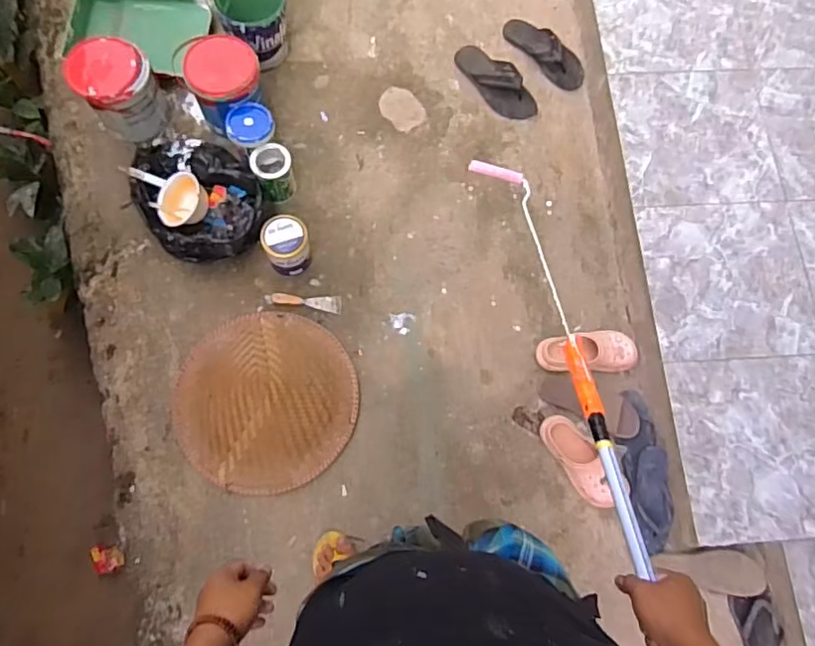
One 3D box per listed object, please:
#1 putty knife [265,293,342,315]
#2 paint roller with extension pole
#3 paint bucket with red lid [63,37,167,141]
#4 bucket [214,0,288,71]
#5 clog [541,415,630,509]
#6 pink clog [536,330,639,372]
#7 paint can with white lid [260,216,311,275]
[{"bbox_3d":[-0.262,-0.051,1.492,0.185,0.023,0.045,1,73,-3],"label":"putty knife"},{"bbox_3d":[0.218,-0.015,0.929,0.093,0.047,0.787,-6,48,-1],"label":"paint roller with extension pole"},{"bbox_3d":[-0.754,-0.611,1.541,0.177,0.170,0.208,-41,79,-13],"label":"paint bucket with red lid"},{"bbox_3d":[-0.415,-0.819,1.622,0.176,0.204,0.187,1,73,-3],"label":"bucket"},{"bbox_3d":[0.402,0.319,1.372,0.086,0.082,0.229,-36,78,-12],"label":"clog"},{"bbox_3d":[0.445,0.070,1.447,0.240,0.094,0.094,1,73,-2],"label":"pink clog"},{"bbox_3d":[-0.293,-0.188,1.470,0.106,0.136,0.111,1,73,-3],"label":"paint can with white lid"}]

